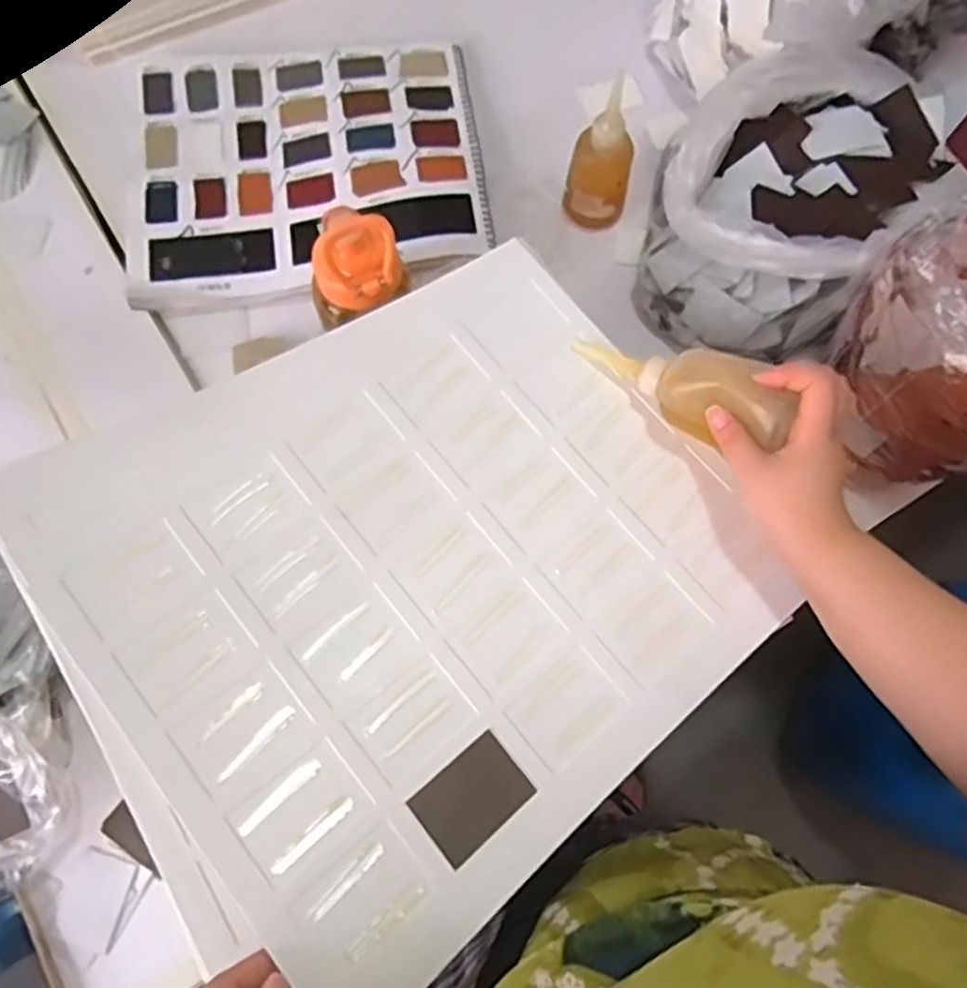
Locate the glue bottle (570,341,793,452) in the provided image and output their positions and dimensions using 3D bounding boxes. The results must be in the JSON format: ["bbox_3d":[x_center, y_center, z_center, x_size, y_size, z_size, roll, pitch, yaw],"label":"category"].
[{"bbox_3d":[0.140,-0.078,0.529,0.168,0.046,0.049,28,73,44],"label":"glue bottle"}]

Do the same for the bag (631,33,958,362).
[{"bbox_3d":[0.279,-0.286,0.713,0.231,0.124,0.298,32,77,9],"label":"bag"}]

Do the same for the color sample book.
[{"bbox_3d":[-0.186,-0.350,0.771,0.357,0.023,0.298,-10,74,-3],"label":"color sample book"}]

